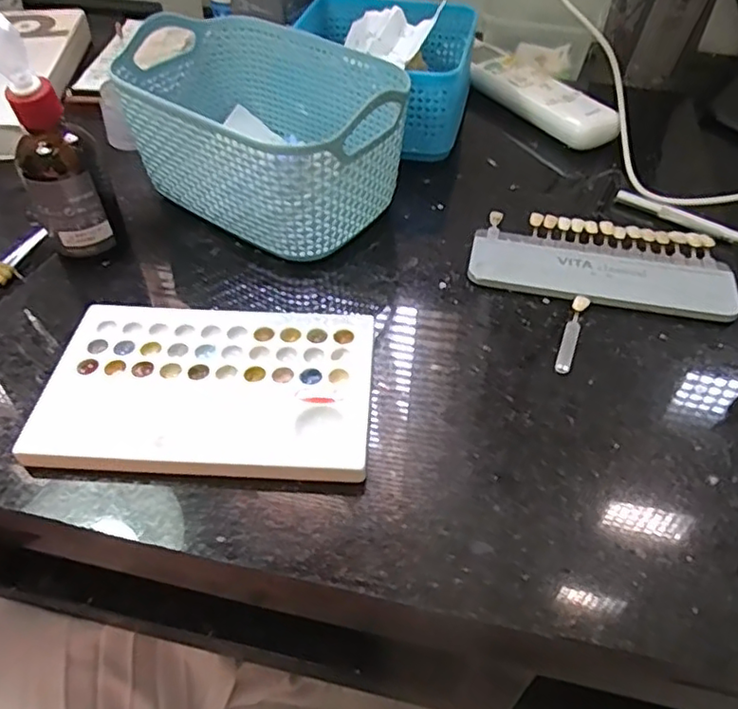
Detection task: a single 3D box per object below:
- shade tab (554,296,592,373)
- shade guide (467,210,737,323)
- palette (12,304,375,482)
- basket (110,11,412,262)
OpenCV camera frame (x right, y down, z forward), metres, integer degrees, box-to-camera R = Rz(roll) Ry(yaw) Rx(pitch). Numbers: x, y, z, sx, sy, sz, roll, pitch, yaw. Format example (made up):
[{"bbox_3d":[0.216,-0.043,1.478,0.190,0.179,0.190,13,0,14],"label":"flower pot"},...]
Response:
[{"bbox_3d":[0.110,-0.011,0.333,0.009,0.004,0.057,18,51,16],"label":"shade tab"},{"bbox_3d":[0.138,-0.057,0.370,0.146,0.005,0.070,10,49,9],"label":"shade guide"},{"bbox_3d":[-0.076,0.016,0.300,0.153,0.013,0.096,2,48,2],"label":"palette"},{"bbox_3d":[-0.069,-0.133,0.383,0.170,0.091,0.109,36,57,28],"label":"basket"}]

